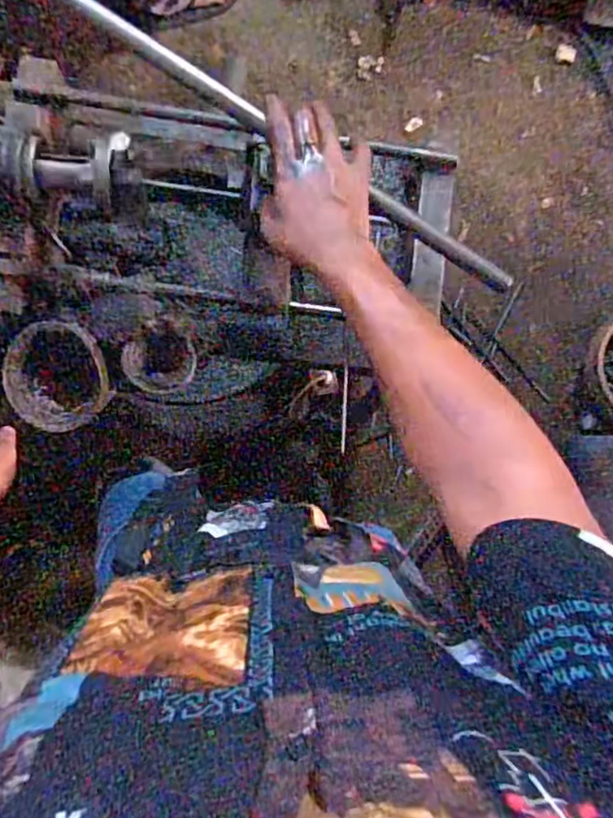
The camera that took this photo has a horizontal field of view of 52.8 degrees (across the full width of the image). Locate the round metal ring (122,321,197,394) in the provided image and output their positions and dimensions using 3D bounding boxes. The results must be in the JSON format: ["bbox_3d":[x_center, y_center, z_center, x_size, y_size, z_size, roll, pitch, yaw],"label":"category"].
[{"bbox_3d":[-0.179,-0.061,0.762,0.078,0.028,0.083,0,89,-5],"label":"round metal ring"}]

